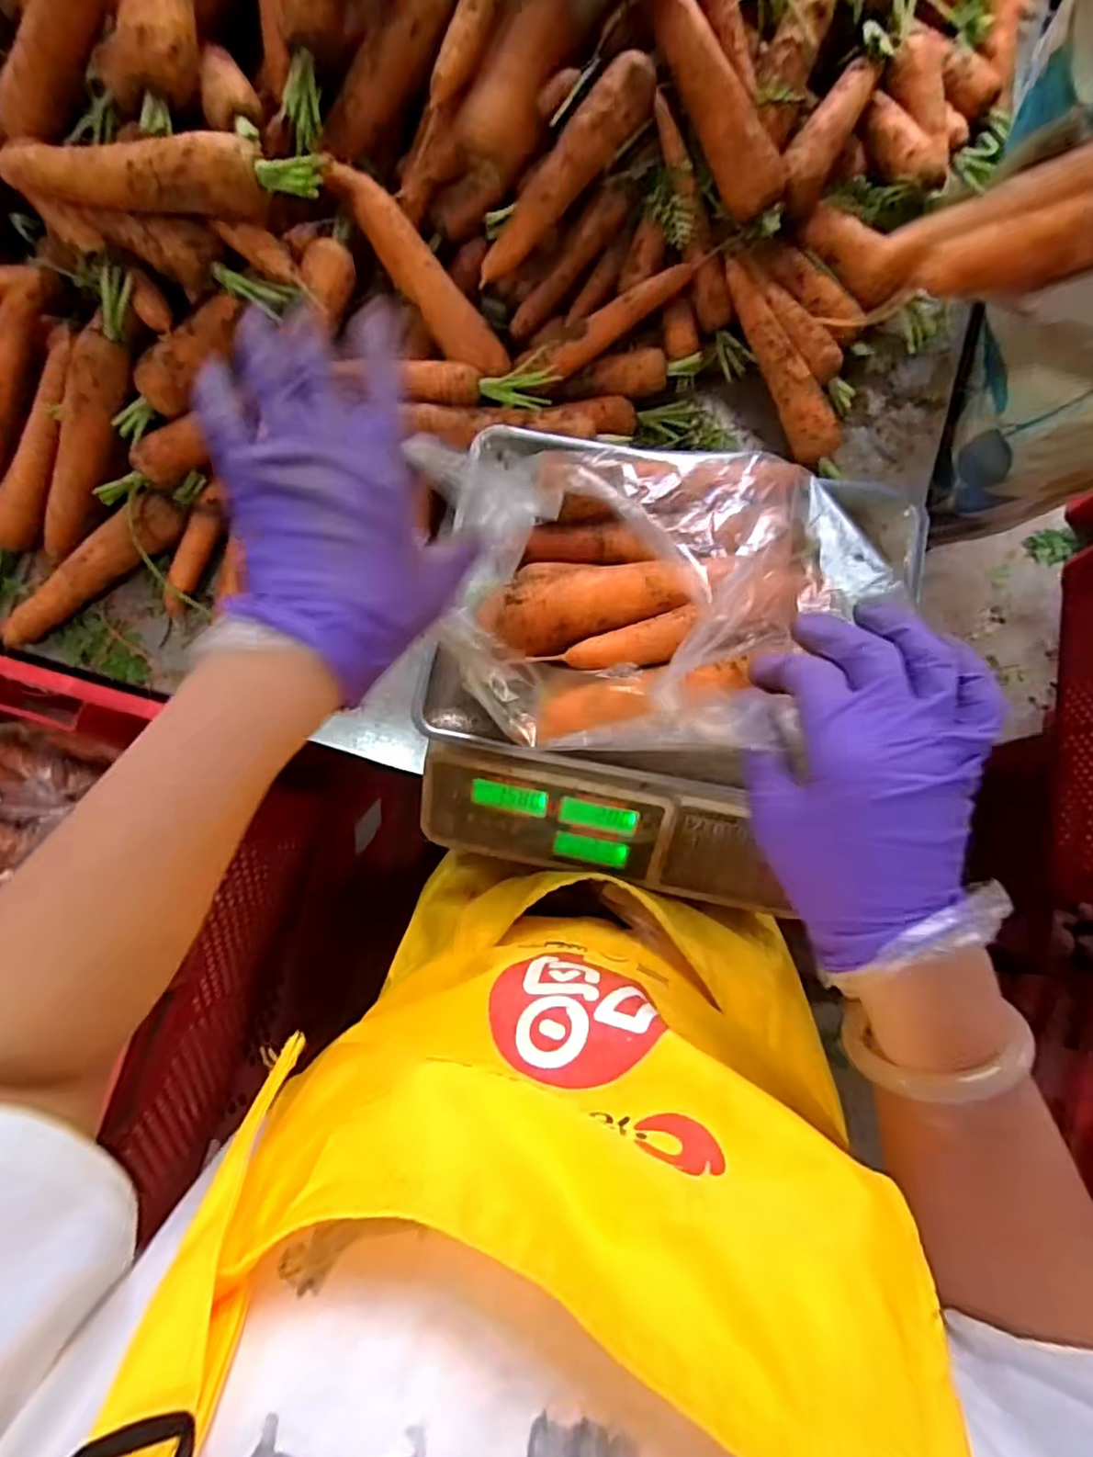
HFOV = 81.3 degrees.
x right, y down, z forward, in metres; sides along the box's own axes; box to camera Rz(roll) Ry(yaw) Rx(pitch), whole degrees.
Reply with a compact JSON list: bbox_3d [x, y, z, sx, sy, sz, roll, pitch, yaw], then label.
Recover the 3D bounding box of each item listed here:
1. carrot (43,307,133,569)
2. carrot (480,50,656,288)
[{"bbox_3d":[-0.406,-0.238,0.554,0.039,0.039,0.216,35,114,6],"label":"carrot"},{"bbox_3d":[0.013,-0.427,0.489,0.037,0.042,0.187,42,87,6],"label":"carrot"}]

